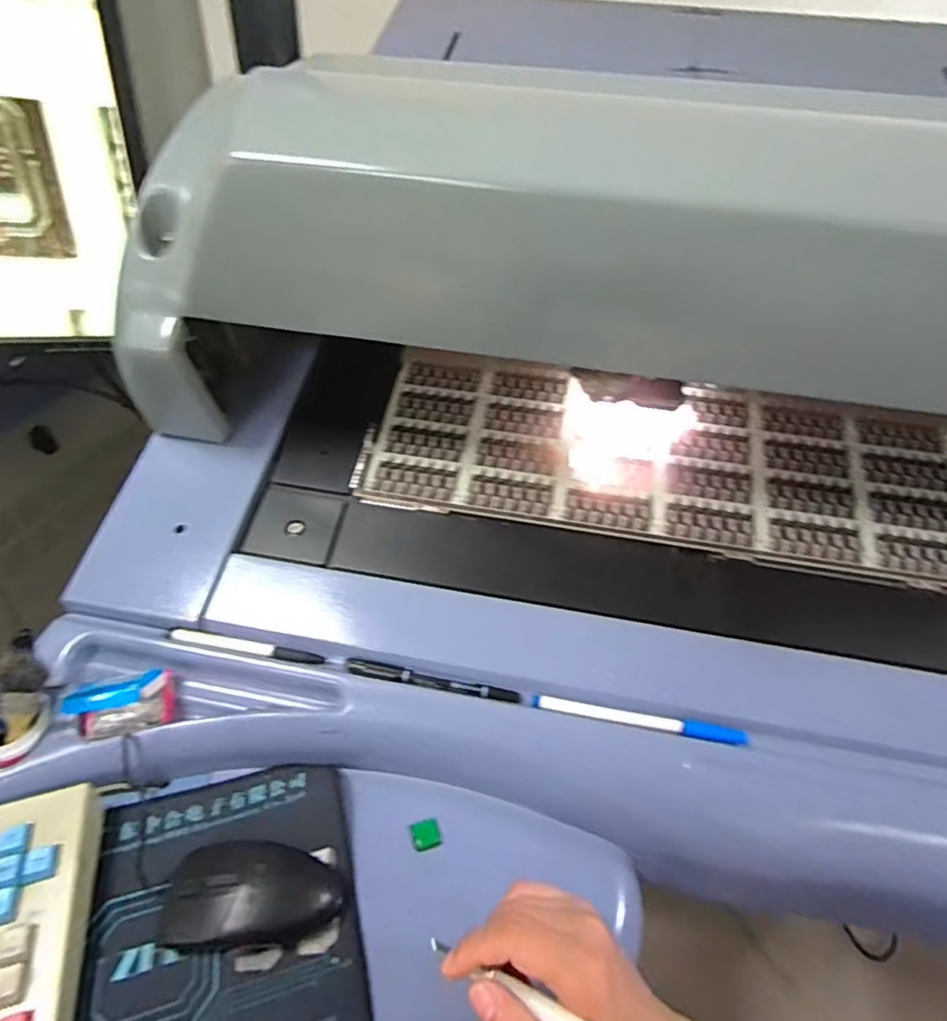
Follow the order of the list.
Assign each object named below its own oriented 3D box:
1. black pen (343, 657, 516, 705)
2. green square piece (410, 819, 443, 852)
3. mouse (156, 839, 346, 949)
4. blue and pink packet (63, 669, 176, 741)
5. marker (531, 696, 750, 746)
[{"bbox_3d":[-0.033,0.136,0.470,0.139,0.010,0.014,10,40,6],"label":"black pen"},{"bbox_3d":[-0.036,0.246,0.448,0.021,0.004,0.020,-11,42,-19],"label":"green square piece"},{"bbox_3d":[-0.147,0.254,0.394,0.113,0.032,0.059,2,39,-4],"label":"mouse"},{"bbox_3d":[-0.268,0.145,0.451,0.067,0.047,0.032,-15,43,-23],"label":"blue and pink packet"},{"bbox_3d":[0.126,0.160,0.454,0.160,0.008,0.012,9,39,6],"label":"marker"}]

